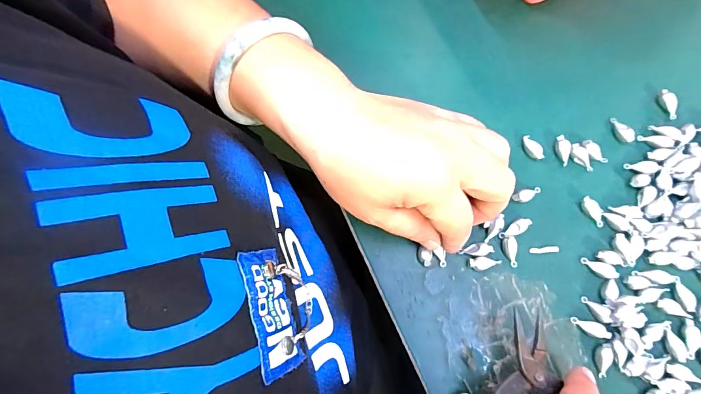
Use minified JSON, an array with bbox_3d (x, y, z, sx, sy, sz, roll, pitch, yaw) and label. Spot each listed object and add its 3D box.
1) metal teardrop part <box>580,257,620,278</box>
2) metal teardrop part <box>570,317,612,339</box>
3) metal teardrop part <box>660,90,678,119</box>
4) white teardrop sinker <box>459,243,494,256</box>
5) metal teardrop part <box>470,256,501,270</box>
[{"bbox_3d":[0.160,0.045,0.247,0.023,0.004,0.008,24,78,6],"label":"metal teardrop part"},{"bbox_3d":[0.149,0.081,0.240,0.022,0.005,0.008,16,77,5],"label":"metal teardrop part"},{"bbox_3d":[0.225,-0.065,0.273,0.007,0.008,0.022,-10,77,-2],"label":"metal teardrop part"},{"bbox_3d":[0.082,0.034,0.251,0.020,0.004,0.008,-7,76,11],"label":"white teardrop sinker"},{"bbox_3d":[0.087,0.043,0.250,0.020,0.006,0.008,2,76,1],"label":"metal teardrop part"}]

